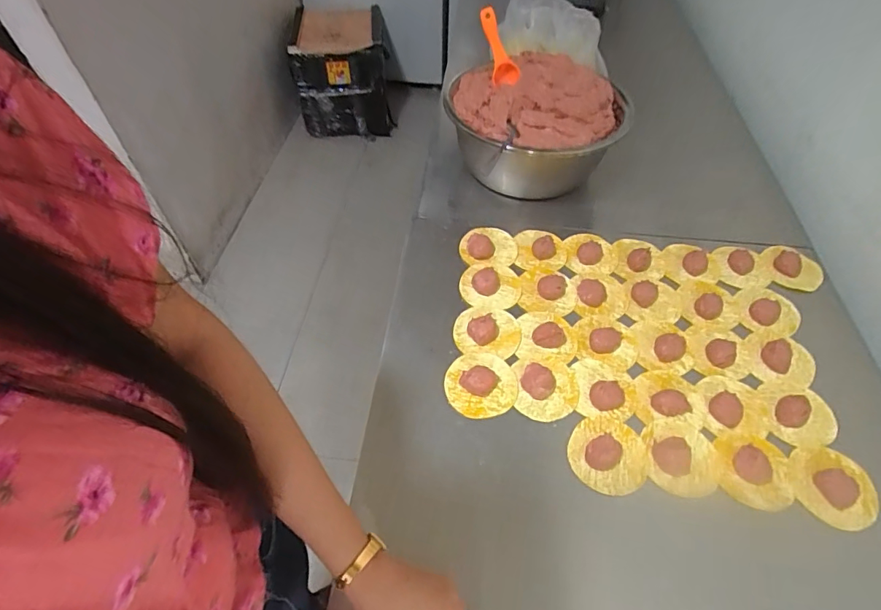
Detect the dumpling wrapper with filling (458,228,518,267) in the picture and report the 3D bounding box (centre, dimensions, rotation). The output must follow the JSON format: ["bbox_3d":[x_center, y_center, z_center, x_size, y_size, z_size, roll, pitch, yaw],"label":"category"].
[{"bbox_3d":[0.070,-0.083,0.682,0.082,0.021,0.069,-7,52,-4],"label":"dumpling wrapper with filling"}]

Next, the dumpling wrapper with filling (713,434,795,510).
[{"bbox_3d":[0.330,0.170,0.489,0.070,0.026,0.073,9,53,8],"label":"dumpling wrapper with filling"}]

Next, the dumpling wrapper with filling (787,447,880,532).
[{"bbox_3d":[0.408,0.187,0.482,0.082,0.014,0.079,9,53,8],"label":"dumpling wrapper with filling"}]

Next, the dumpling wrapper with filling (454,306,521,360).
[{"bbox_3d":[0.060,0.026,0.591,0.083,0.022,0.074,6,52,5],"label":"dumpling wrapper with filling"}]

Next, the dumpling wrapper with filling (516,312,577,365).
[{"bbox_3d":[0.136,0.034,0.587,0.073,0.024,0.072,8,52,7],"label":"dumpling wrapper with filling"}]

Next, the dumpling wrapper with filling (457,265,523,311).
[{"bbox_3d":[0.069,-0.031,0.637,0.082,0.025,0.077,6,52,5],"label":"dumpling wrapper with filling"}]

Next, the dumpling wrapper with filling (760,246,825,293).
[{"bbox_3d":[0.493,-0.053,0.657,0.077,0.015,0.060,36,60,25],"label":"dumpling wrapper with filling"}]

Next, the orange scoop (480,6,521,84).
[{"bbox_3d":[0.087,-0.379,0.692,0.043,0.042,0.106,-19,95,-14],"label":"orange scoop"}]

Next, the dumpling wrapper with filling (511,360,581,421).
[{"bbox_3d":[0.125,0.094,0.543,0.074,0.017,0.077,4,52,4],"label":"dumpling wrapper with filling"}]

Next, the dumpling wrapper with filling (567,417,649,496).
[{"bbox_3d":[0.180,0.156,0.497,0.082,0.020,0.080,0,52,1],"label":"dumpling wrapper with filling"}]

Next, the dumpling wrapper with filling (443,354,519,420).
[{"bbox_3d":[0.048,0.088,0.543,0.083,0.019,0.080,0,52,1],"label":"dumpling wrapper with filling"}]

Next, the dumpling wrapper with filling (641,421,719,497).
[{"bbox_3d":[0.259,0.159,0.499,0.074,0.026,0.078,6,52,5],"label":"dumpling wrapper with filling"}]

